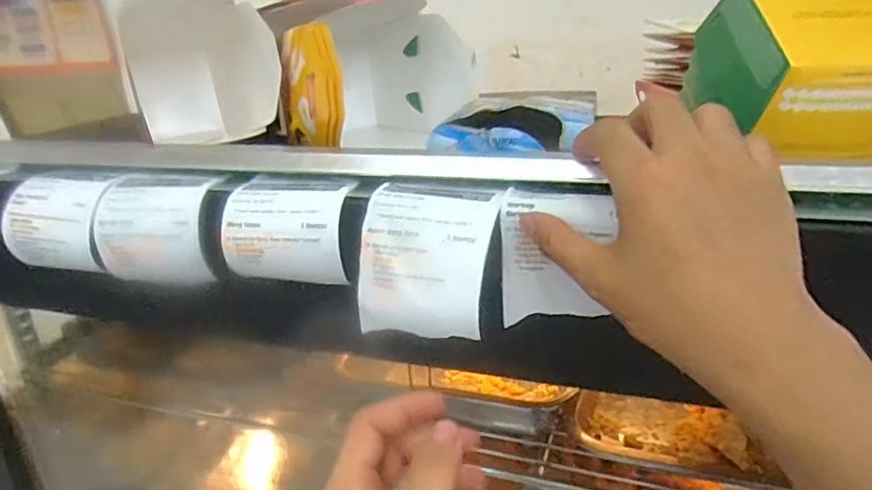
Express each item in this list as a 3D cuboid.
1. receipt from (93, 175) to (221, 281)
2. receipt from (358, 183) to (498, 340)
[{"bbox_3d":[-0.191,-0.011,0.420,0.080,0.065,0.035,2,23,14],"label":"receipt"},{"bbox_3d":[-0.006,0.010,0.352,0.079,0.069,0.060,2,23,14],"label":"receipt"}]

